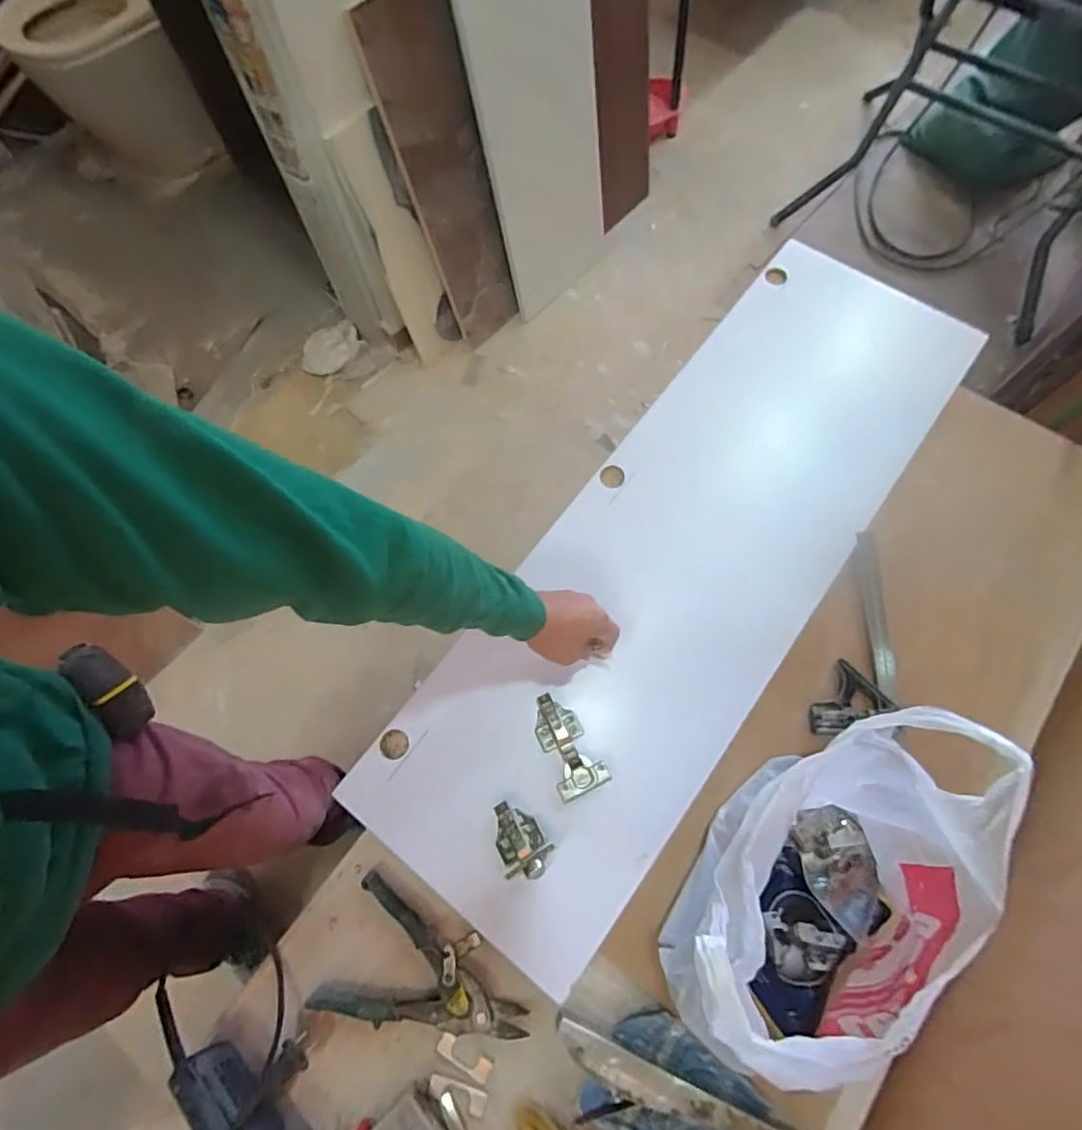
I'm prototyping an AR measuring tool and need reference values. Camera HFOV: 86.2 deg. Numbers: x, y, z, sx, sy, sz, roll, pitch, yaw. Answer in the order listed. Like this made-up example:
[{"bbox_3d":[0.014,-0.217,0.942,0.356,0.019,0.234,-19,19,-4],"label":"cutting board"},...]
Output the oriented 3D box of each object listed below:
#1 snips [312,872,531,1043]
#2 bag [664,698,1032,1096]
[{"bbox_3d":[-0.124,0.460,0.638,0.228,0.020,0.140,21,72,9],"label":"snips"},{"bbox_3d":[0.262,0.308,0.536,0.318,0.225,0.201,-33,72,-10],"label":"bag"}]

